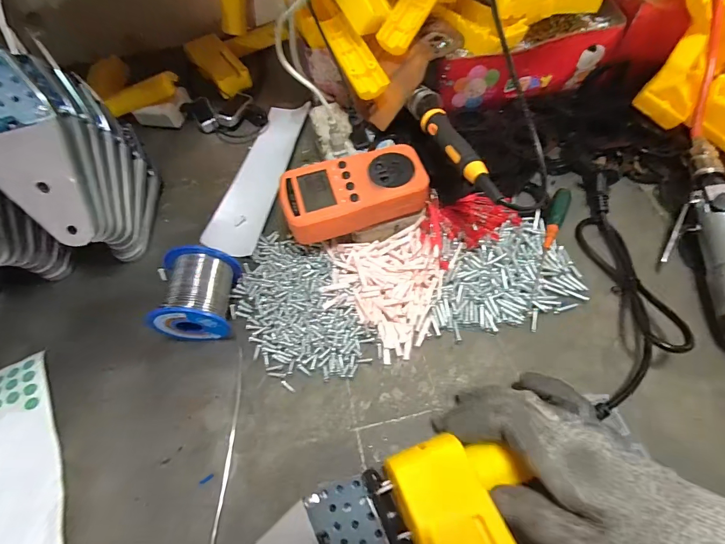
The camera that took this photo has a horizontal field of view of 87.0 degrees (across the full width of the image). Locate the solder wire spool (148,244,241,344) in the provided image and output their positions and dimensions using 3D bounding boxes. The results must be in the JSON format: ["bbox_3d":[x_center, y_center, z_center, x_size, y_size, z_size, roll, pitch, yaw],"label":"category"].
[{"bbox_3d":[-0.141,0.019,0.329,0.053,0.053,0.074,-1,61,2],"label":"solder wire spool"}]

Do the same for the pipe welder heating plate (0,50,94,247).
[{"bbox_3d":[-0.247,-0.081,0.280,0.067,0.133,0.014,-16,32,-4],"label":"pipe welder heating plate"}]

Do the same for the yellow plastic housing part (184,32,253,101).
[{"bbox_3d":[-0.195,-0.281,0.511,0.052,0.026,0.116,-33,64,-15],"label":"yellow plastic housing part"}]

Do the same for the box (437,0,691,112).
[{"bbox_3d":[0.200,-0.260,0.427,0.253,0.079,0.102,-11,61,-3],"label":"box"}]

